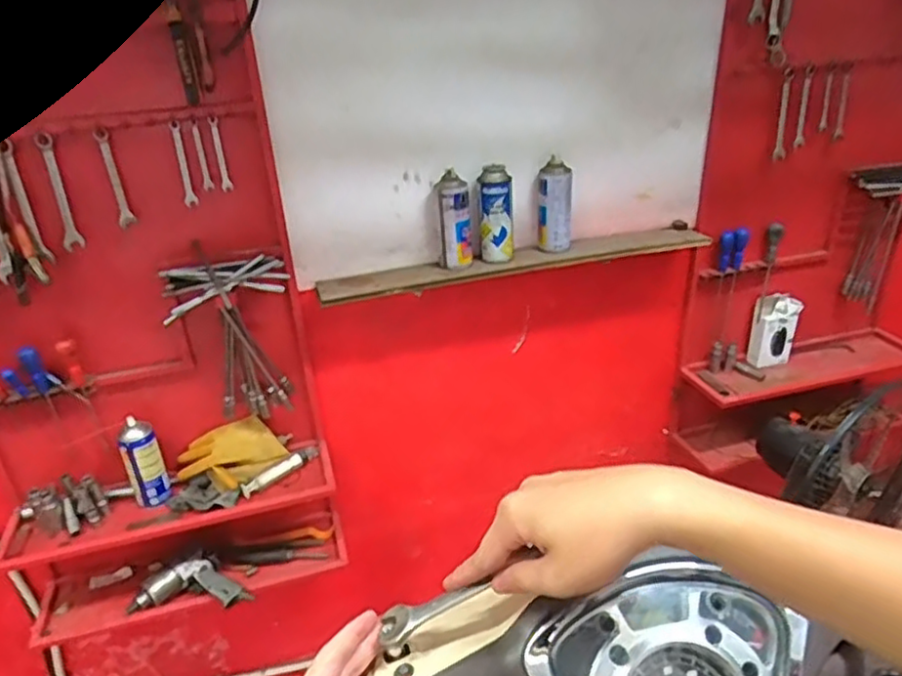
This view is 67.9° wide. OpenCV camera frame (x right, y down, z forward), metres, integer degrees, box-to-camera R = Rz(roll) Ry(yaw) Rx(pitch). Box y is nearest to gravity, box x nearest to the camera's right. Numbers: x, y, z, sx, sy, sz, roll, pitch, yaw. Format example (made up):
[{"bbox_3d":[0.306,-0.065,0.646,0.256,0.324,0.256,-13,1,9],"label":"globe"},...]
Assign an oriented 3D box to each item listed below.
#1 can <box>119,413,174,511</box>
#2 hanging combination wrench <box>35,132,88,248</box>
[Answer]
[{"bbox_3d":[-0.568,0.232,1.244,0.065,0.158,0.055,-20,32,-28],"label":"can"},{"bbox_3d":[-0.613,-0.227,1.048,0.028,0.176,0.015,-10,28,-13],"label":"hanging combination wrench"}]

